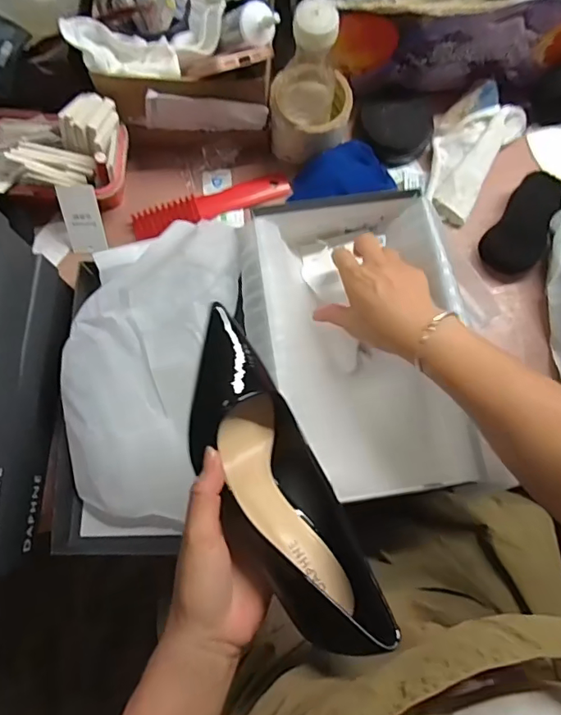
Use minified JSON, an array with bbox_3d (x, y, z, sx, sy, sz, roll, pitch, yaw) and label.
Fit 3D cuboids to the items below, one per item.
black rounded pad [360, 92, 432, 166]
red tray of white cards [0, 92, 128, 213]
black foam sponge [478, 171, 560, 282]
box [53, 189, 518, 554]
[{"bbox_3d":[0.142,-0.287,0.623,0.092,0.040,0.082,13,77,1],"label":"black rounded pad"},{"bbox_3d":[-0.261,-0.228,0.569,0.172,0.091,0.112,-2,77,-2],"label":"red tray of white cards"},{"bbox_3d":[0.288,-0.158,0.598,0.063,0.031,0.130,26,99,4],"label":"black foam sponge"},{"bbox_3d":[-0.031,0.008,0.504,0.410,0.105,0.302,-12,78,-4],"label":"box"}]

